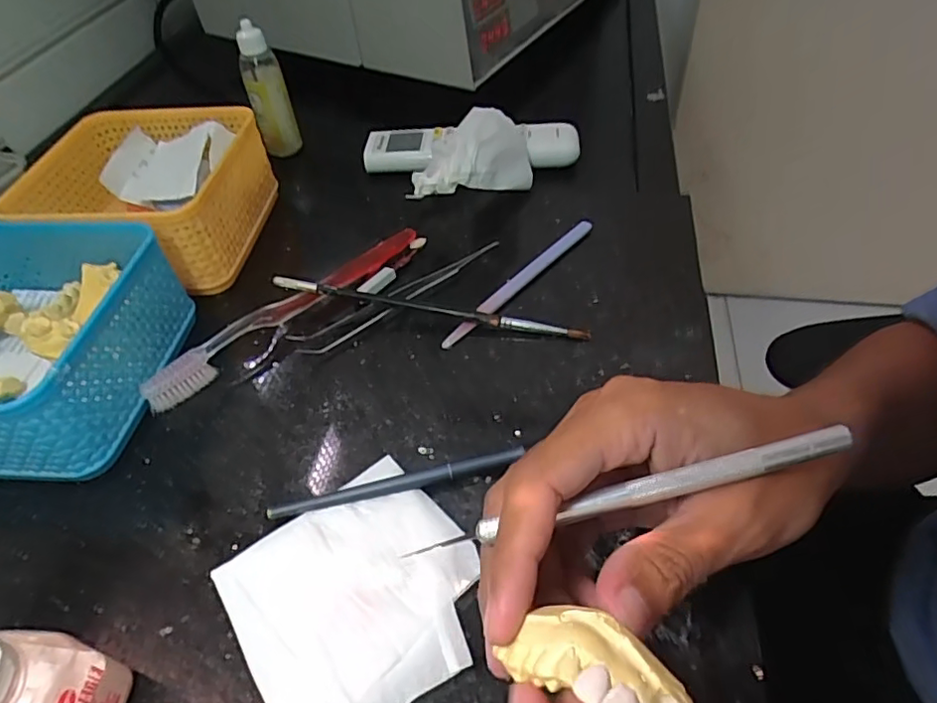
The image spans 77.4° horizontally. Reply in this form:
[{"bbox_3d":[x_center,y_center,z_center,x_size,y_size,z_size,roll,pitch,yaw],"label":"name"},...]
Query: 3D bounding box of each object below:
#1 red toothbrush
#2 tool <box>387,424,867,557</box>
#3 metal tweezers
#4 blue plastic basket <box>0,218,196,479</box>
[{"bbox_3d":[-0.105,-0.026,0.350,0.015,0.017,0.184,35,59,30],"label":"red toothbrush"},{"bbox_3d":[0.047,0.044,0.180,0.135,0.004,0.005,-16,49,3],"label":"tool"},{"bbox_3d":[-0.041,-0.036,0.358,0.141,0.007,0.021,-29,53,-20],"label":"metal tweezers"},{"bbox_3d":[-0.239,-0.005,0.313,0.132,0.063,0.129,3,49,7],"label":"blue plastic basket"}]

